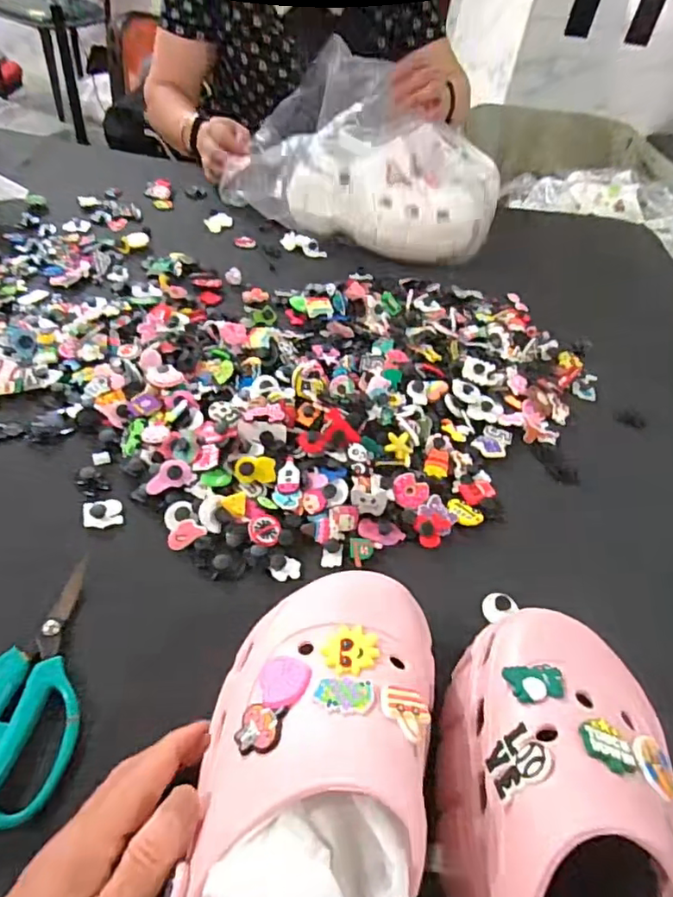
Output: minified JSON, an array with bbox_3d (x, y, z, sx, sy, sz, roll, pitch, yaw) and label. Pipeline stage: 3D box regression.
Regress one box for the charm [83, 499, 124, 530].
[{"bbox_3d":[-0.172,0.047,0.415,0.026,0.004,0.024,-9,49,-17],"label":"charm"}]

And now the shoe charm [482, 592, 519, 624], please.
[{"bbox_3d":[0.115,0.111,0.399,0.024,0.007,0.017,-20,53,-26],"label":"shoe charm"}]

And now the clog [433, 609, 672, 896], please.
[{"bbox_3d":[0.095,0.186,0.238,0.100,0.087,0.239,13,49,5],"label":"clog"}]

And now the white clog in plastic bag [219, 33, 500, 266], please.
[{"bbox_3d":[0.049,-0.386,0.748,0.331,0.154,0.224,16,47,6],"label":"white clog in plastic bag"}]

